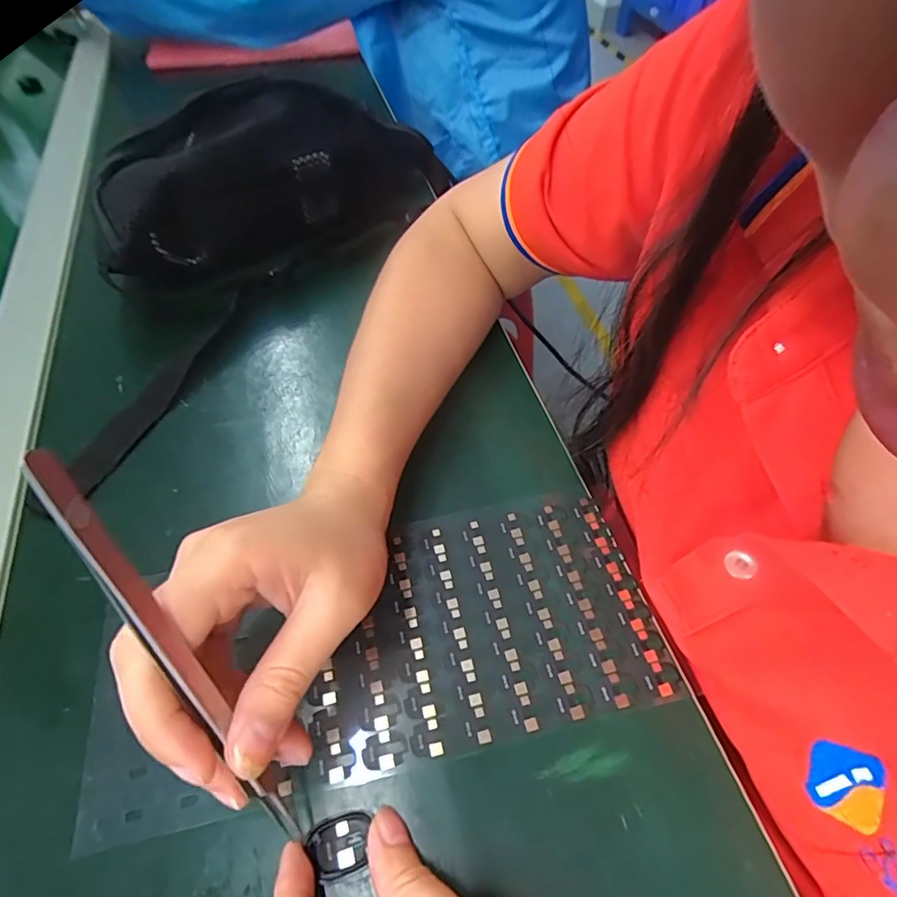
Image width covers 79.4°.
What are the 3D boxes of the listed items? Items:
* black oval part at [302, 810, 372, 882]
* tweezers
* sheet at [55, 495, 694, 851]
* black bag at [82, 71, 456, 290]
[{"bbox_3d":[-0.041,0.151,0.206,0.022,0.004,0.019,-14,54,-11],"label":"black oval part"},{"bbox_3d":[-0.081,0.067,0.165,0.008,0.148,0.008,-30,23,-22],"label":"tweezers"},{"bbox_3d":[-0.030,0.089,0.252,0.253,0.005,0.107,-10,53,-8],"label":"sheet"},{"bbox_3d":[-0.124,-0.207,0.416,0.112,0.089,0.292,35,62,23],"label":"black bag"}]

